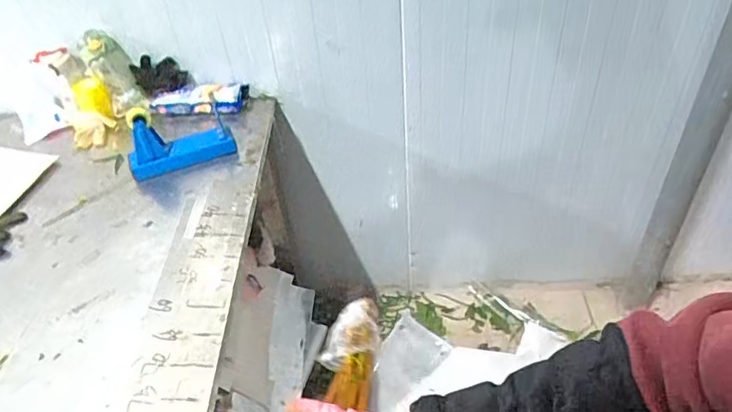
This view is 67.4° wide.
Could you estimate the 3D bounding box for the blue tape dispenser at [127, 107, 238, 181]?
[{"bbox_3d":[-0.366,-0.132,1.066,0.203,0.131,0.078,-16,43,-11],"label":"blue tape dispenser"}]

